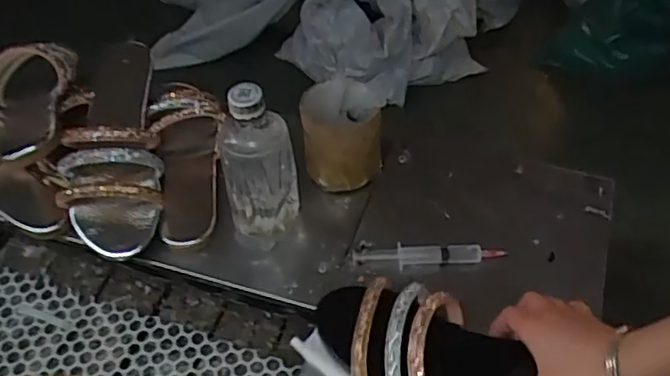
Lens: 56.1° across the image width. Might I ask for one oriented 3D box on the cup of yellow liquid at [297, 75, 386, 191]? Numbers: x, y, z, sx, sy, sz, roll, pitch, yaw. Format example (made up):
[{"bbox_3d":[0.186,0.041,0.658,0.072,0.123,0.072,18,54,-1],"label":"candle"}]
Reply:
[{"bbox_3d":[0.008,-0.055,0.672,0.081,0.093,0.082,-1,49,3],"label":"cup of yellow liquid"}]

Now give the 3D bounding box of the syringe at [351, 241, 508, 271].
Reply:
[{"bbox_3d":[0.091,0.066,0.614,0.145,0.014,0.021,2,49,6],"label":"syringe"}]

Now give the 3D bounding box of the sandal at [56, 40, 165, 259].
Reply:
[{"bbox_3d":[-0.234,-0.058,0.662,0.095,0.076,0.250,-7,62,-2],"label":"sandal"}]

